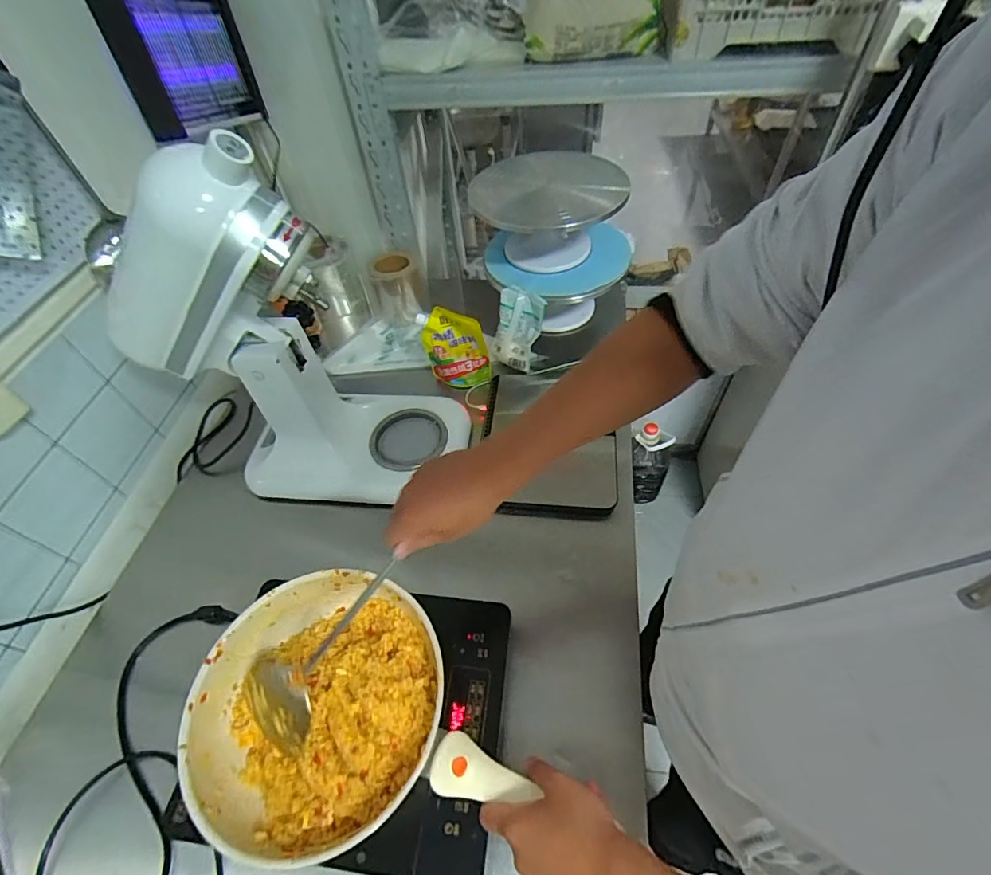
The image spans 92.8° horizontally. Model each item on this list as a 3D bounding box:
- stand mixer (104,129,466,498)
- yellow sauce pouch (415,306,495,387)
[{"bbox_3d":[-0.277,-0.123,0.654,0.409,0.472,0.204,2,52,6],"label":"stand mixer"},{"bbox_3d":[-0.075,-0.163,0.873,0.124,0.152,0.036,4,53,8],"label":"yellow sauce pouch"}]

